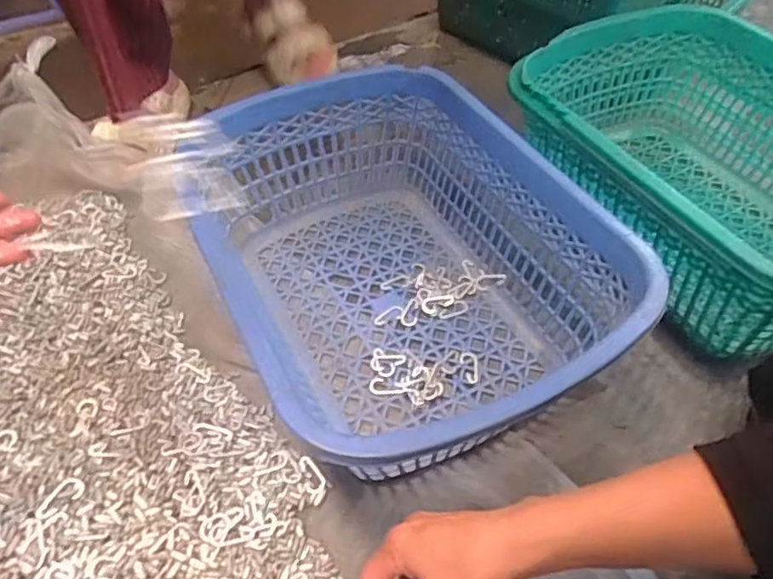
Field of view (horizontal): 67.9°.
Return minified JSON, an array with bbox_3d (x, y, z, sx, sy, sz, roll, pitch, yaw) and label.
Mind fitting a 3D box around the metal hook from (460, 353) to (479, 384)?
[{"bbox_3d":[0.087,0.081,0.599,0.018,0.004,0.038,0,50,0],"label":"metal hook"}]

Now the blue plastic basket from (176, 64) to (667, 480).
[{"bbox_3d":[0.014,-0.031,0.593,0.311,0.163,0.449,-20,52,-16],"label":"blue plastic basket"}]

